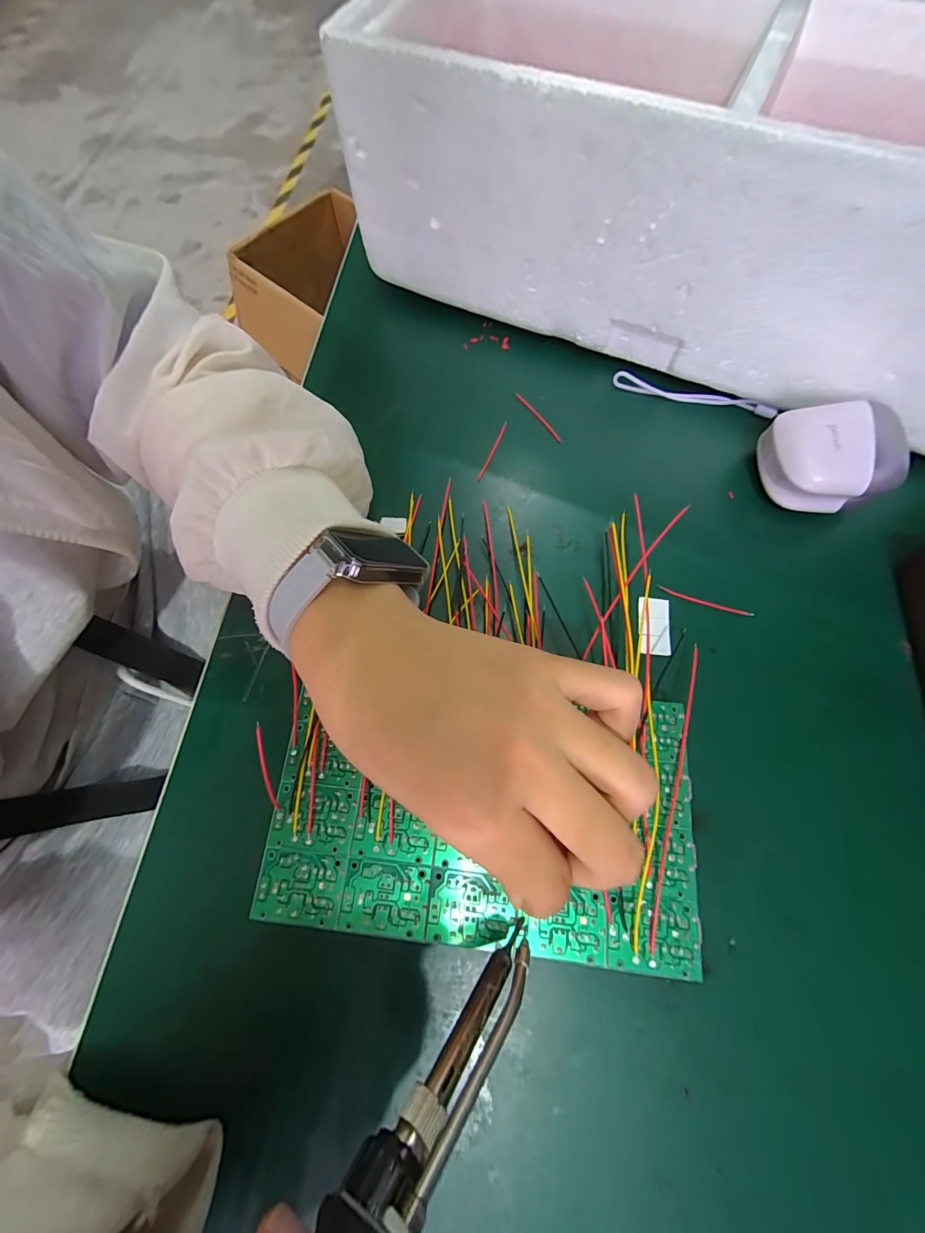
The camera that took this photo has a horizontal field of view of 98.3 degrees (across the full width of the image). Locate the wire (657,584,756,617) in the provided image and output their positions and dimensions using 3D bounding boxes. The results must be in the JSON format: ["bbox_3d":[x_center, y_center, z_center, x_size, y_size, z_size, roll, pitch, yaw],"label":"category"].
[{"bbox_3d":[0.126,-0.008,0.208,0.048,0.004,0.004,18,72,7],"label":"wire"}]

